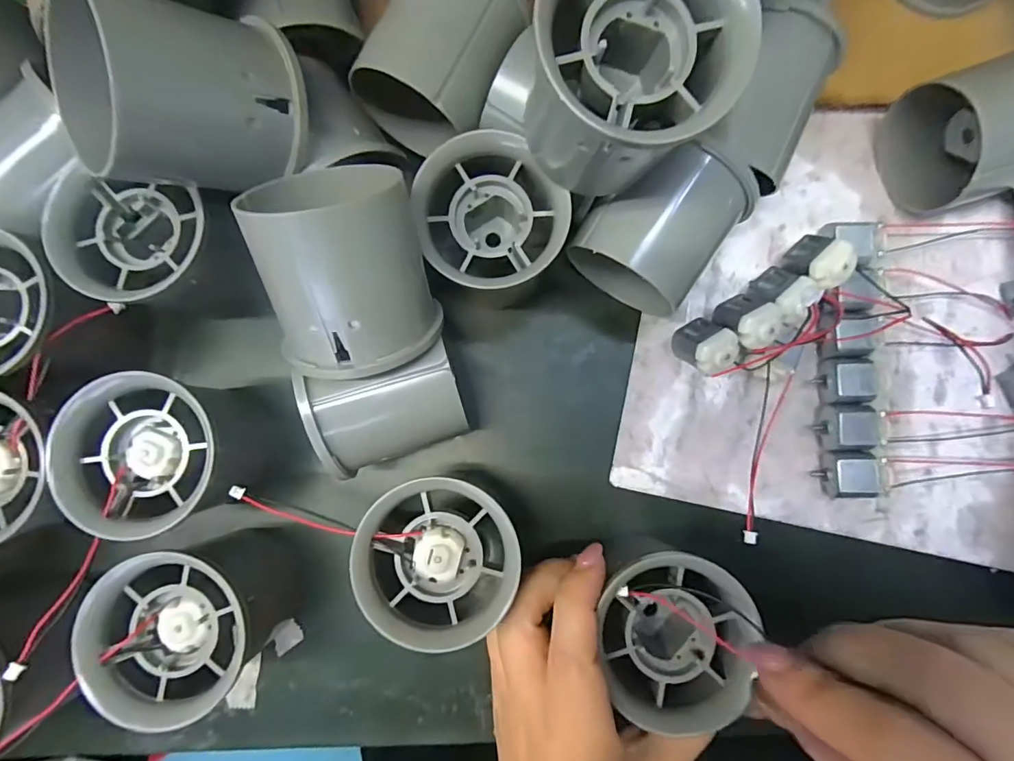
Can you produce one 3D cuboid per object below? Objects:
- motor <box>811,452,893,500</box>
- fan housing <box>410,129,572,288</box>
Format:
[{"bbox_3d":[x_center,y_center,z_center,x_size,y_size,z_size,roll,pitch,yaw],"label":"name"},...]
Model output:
[{"bbox_3d":[0.143,0.040,0.206,0.022,0.017,0.018,2,86,1],"label":"motor"},{"bbox_3d":[-0.006,-0.059,0.197,0.050,0.056,0.053,0,86,1],"label":"fan housing"}]

